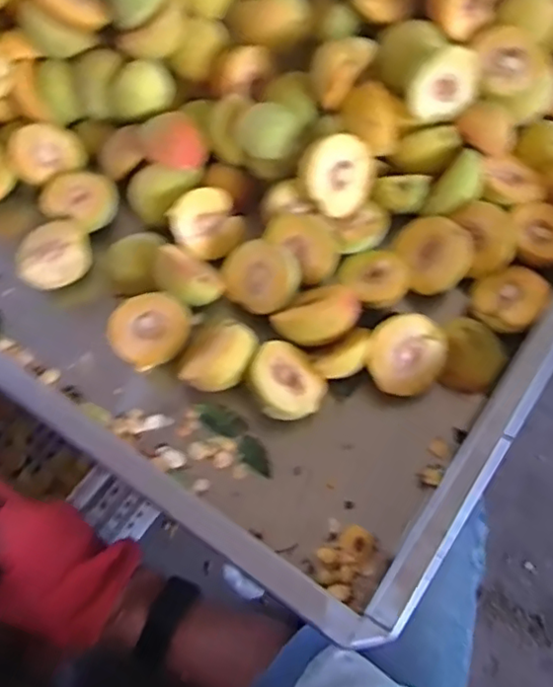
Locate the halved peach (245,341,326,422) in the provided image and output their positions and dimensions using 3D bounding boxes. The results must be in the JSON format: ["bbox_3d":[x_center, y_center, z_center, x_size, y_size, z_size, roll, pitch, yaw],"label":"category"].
[{"bbox_3d":[0.005,0.031,0.481,0.058,0.025,0.058,15,58,-25],"label":"halved peach"}]

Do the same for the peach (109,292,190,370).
[{"bbox_3d":[-0.103,-0.010,0.505,0.061,0.034,0.056,1,64,-1],"label":"peach"}]

